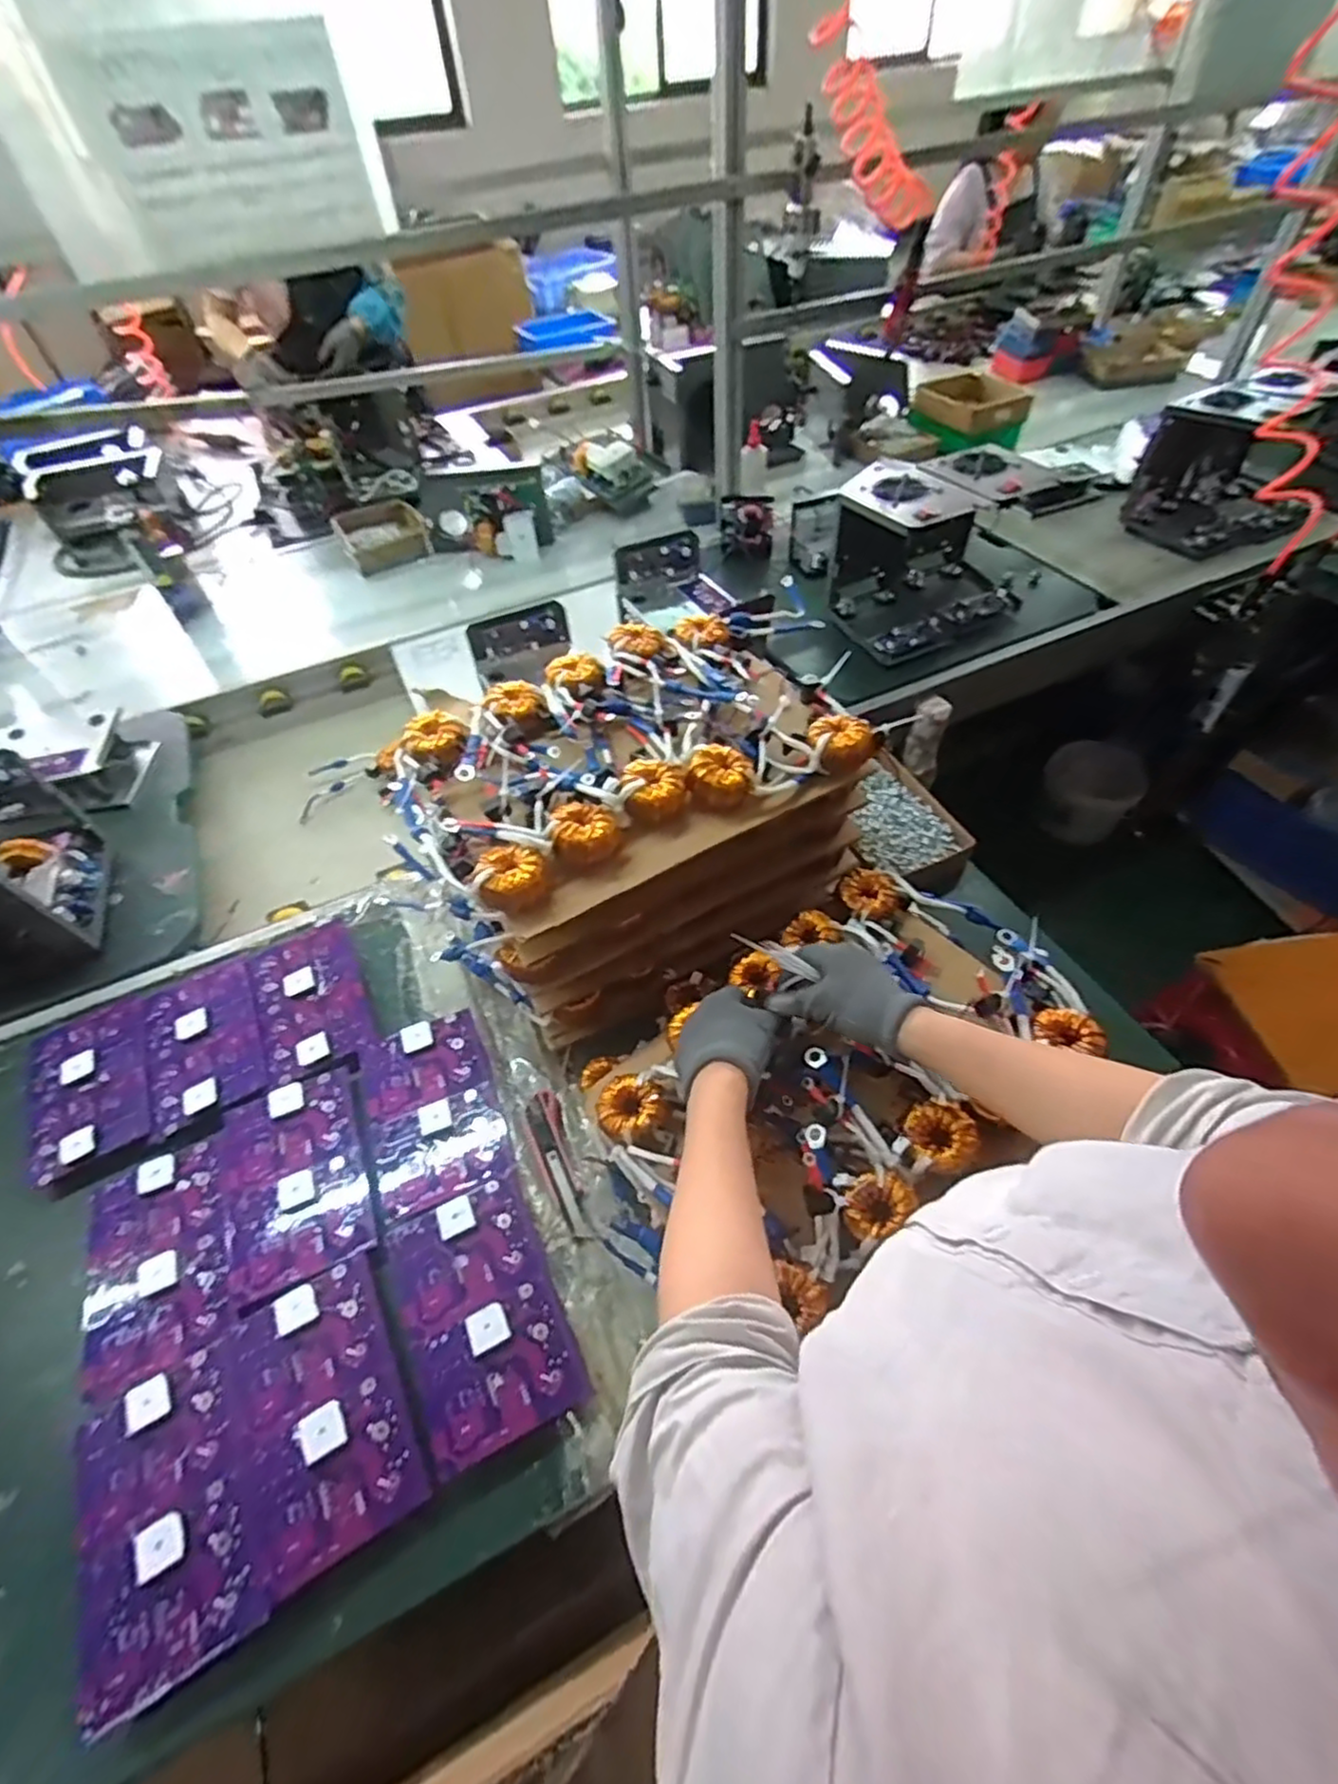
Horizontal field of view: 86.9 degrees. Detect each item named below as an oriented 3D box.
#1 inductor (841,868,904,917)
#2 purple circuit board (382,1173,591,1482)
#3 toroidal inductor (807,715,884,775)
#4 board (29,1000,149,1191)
[{"bbox_3d":[0.213,0.002,0.751,0.062,0.020,0.054,22,57,20],"label":"inductor"},{"bbox_3d":[-0.166,0.363,0.614,0.128,0.014,0.199,-24,54,-14],"label":"purple circuit board"},{"bbox_3d":[0.171,-0.150,0.707,0.064,0.038,0.057,-14,52,-7],"label":"toroidal inductor"},{"bbox_3d":[-0.644,0.214,0.781,0.128,0.013,0.197,-21,54,-12],"label":"board"}]

